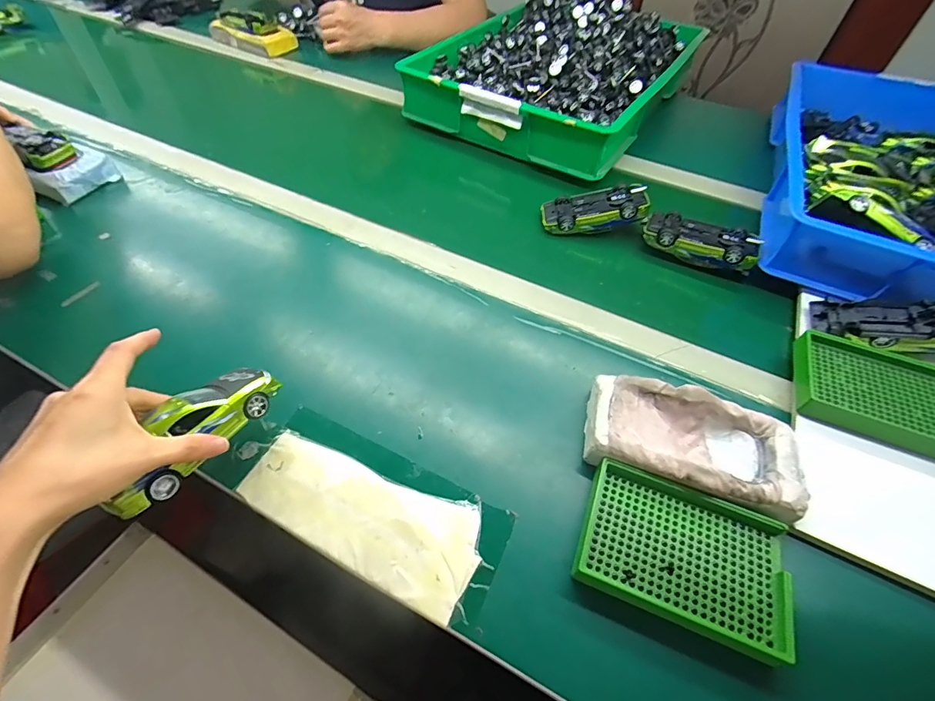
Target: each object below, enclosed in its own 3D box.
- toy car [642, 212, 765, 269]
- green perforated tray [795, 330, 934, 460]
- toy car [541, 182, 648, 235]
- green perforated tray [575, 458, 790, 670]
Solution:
[{"bbox_3d":[0.281,-0.132,0.533,0.127,0.039,0.050,27,55,17],"label":"toy car"},{"bbox_3d":[0.375,0.041,0.392,0.133,0.030,0.094,22,54,13],"label":"green perforated tray"},{"bbox_3d":[0.166,-0.183,0.570,0.132,0.030,0.057,-10,52,6],"label":"toy car"},{"bbox_3d":[0.155,0.147,0.314,0.136,0.024,0.090,20,53,12],"label":"green perforated tray"}]

